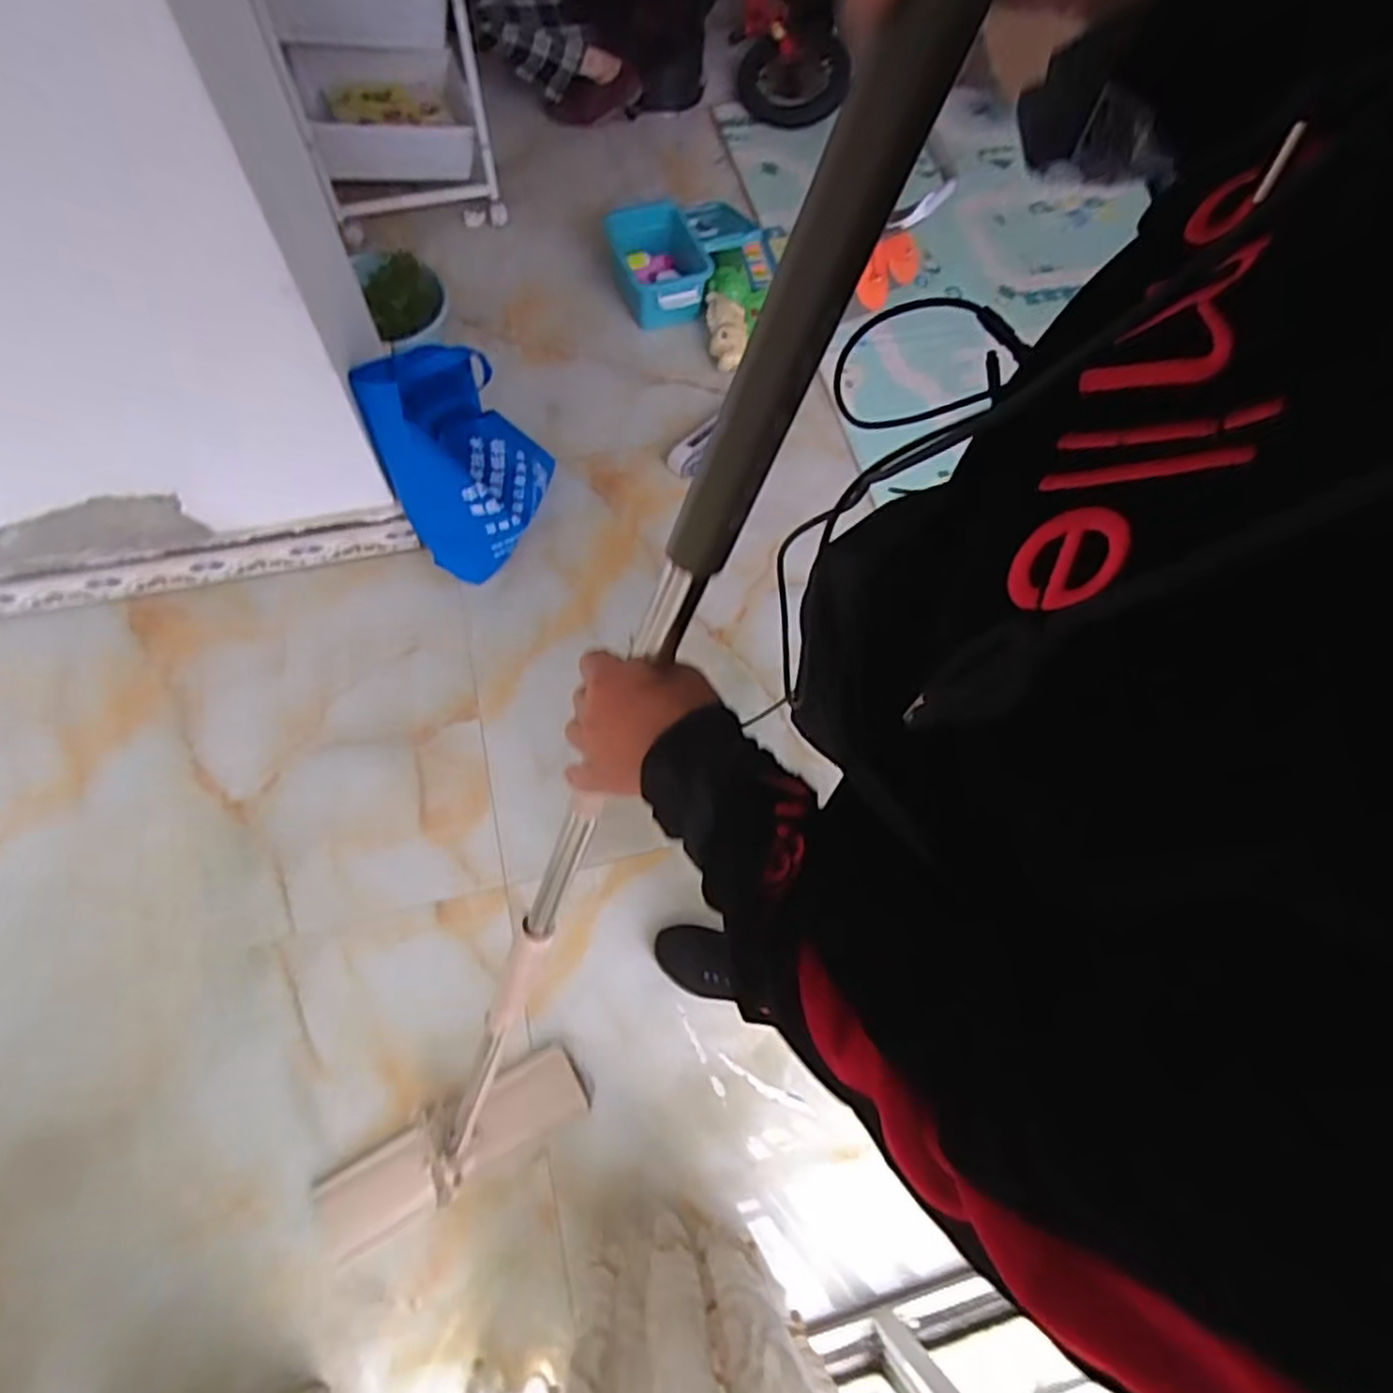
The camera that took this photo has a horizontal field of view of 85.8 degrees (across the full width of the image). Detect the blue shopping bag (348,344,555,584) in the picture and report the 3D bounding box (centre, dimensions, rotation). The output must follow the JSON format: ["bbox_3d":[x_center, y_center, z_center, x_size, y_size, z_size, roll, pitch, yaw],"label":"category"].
[{"bbox_3d":[-0.395,-0.404,1.255,0.236,0.305,0.261,7,67,0],"label":"blue shopping bag"}]

